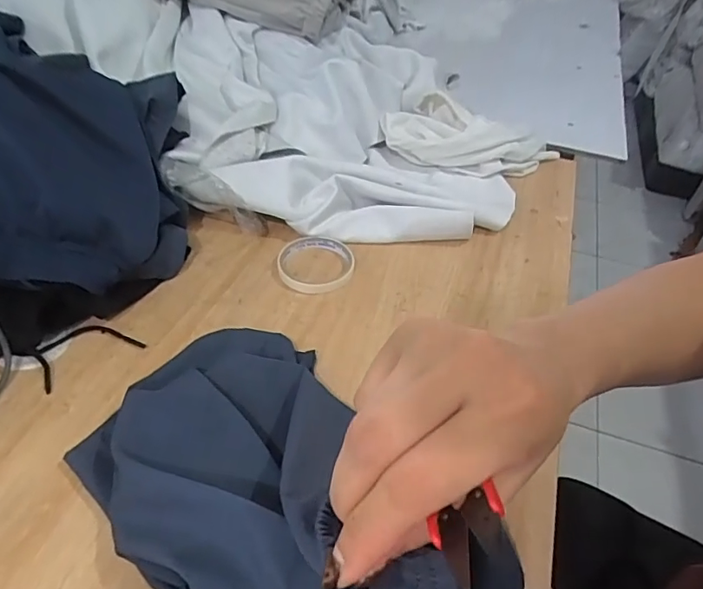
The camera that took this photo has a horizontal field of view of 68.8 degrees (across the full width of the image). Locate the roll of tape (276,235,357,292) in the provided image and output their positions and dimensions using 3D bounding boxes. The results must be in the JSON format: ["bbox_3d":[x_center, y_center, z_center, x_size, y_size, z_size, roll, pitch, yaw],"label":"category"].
[{"bbox_3d":[-0.040,-0.036,0.590,0.085,0.010,0.086,2,44,-2],"label":"roll of tape"}]

